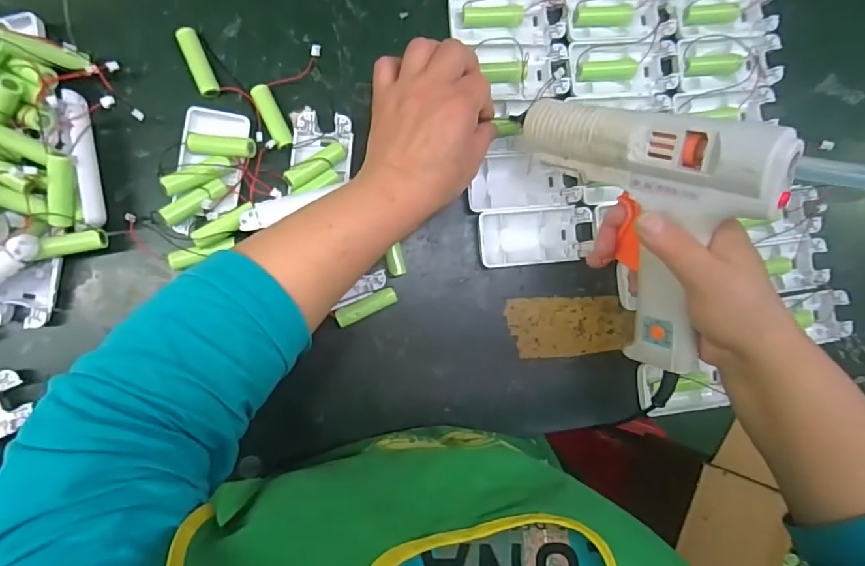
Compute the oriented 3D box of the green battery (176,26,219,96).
[{"bbox_3d":[-0.178,-0.167,0.373,0.015,0.013,0.051,-23,94,-8],"label":"green battery"}]

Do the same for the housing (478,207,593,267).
[{"bbox_3d":[0.085,-0.038,0.405,0.093,0.014,0.045,-5,91,-8],"label":"housing"}]

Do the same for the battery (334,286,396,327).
[{"bbox_3d":[-0.052,0.019,0.387,0.049,0.015,0.014,-26,94,-8],"label":"battery"}]

